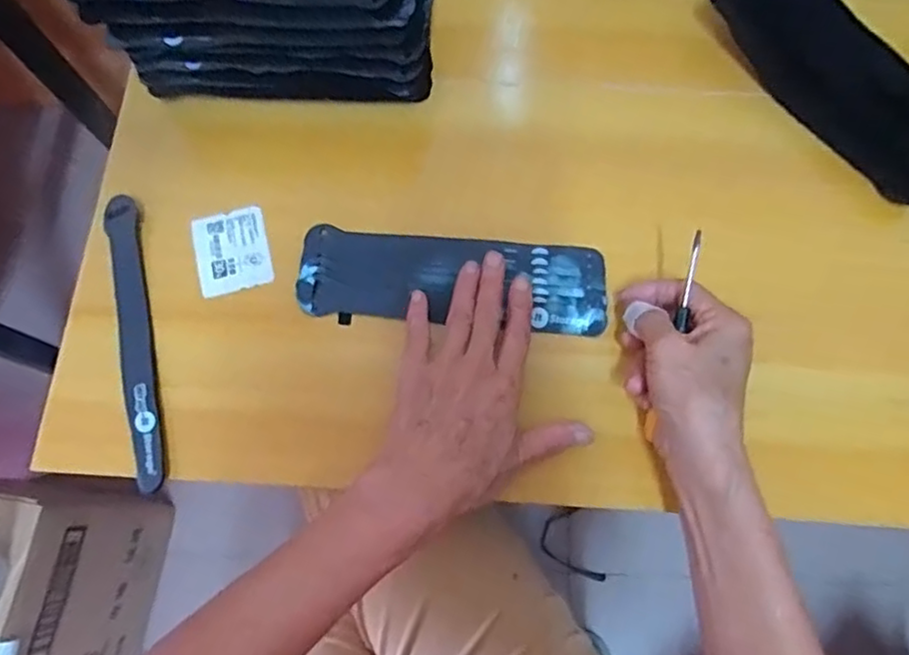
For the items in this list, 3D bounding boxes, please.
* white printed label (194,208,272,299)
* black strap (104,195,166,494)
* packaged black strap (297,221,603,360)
[{"bbox_3d":[-0.152,-0.052,0.433,0.048,0.005,0.057,-13,78,-4],"label":"white printed label"},{"bbox_3d":[-0.205,0.007,0.409,0.019,0.014,0.195,-14,75,-3],"label":"black strap"},{"bbox_3d":[-0.001,-0.032,0.421,0.202,0.008,0.062,5,75,2],"label":"packaged black strap"}]

